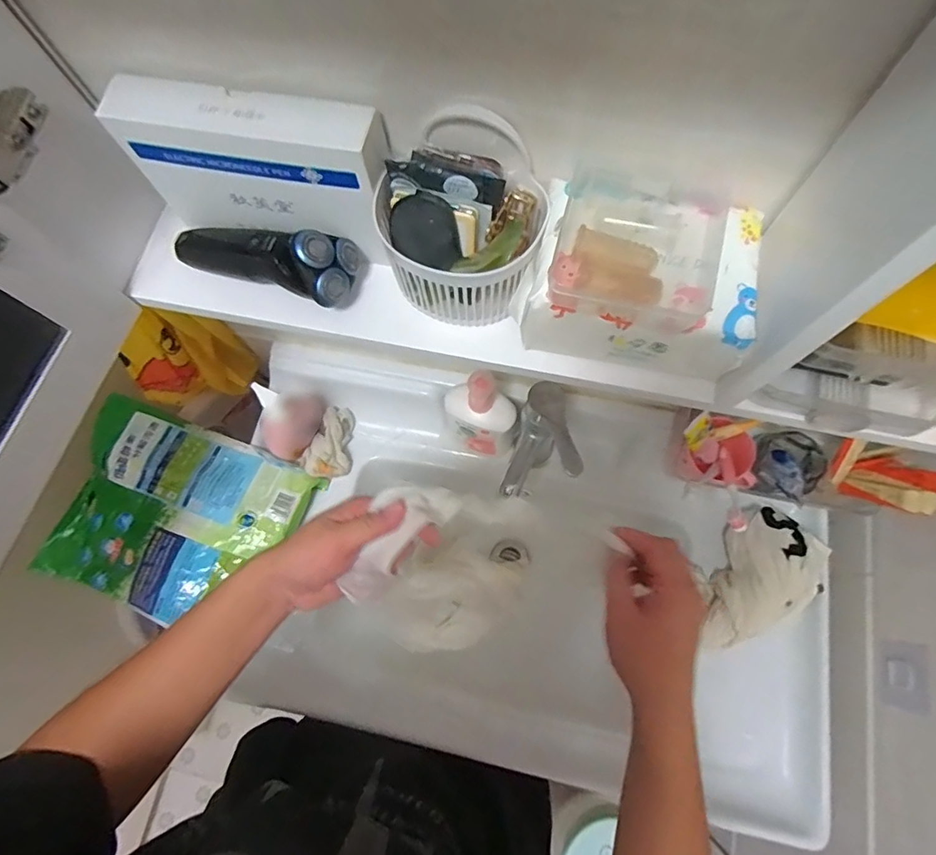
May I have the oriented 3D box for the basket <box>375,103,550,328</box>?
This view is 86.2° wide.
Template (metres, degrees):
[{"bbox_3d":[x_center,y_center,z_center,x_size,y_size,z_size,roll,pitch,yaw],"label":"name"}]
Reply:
[{"bbox_3d":[-0.006,-0.145,0.370,0.119,0.102,0.104,16,74,7],"label":"basket"}]

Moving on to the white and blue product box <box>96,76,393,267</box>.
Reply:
[{"bbox_3d":[-0.158,-0.188,0.382,0.201,0.118,0.053,8,73,4],"label":"white and blue product box"}]

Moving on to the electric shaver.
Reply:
[{"bbox_3d":[-0.167,-0.143,0.403,0.157,0.050,0.054,16,74,7],"label":"electric shaver"}]

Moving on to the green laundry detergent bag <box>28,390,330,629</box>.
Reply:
[{"bbox_3d":[-0.405,0.124,0.690,0.318,0.062,0.253,20,75,8],"label":"green laundry detergent bag"}]

